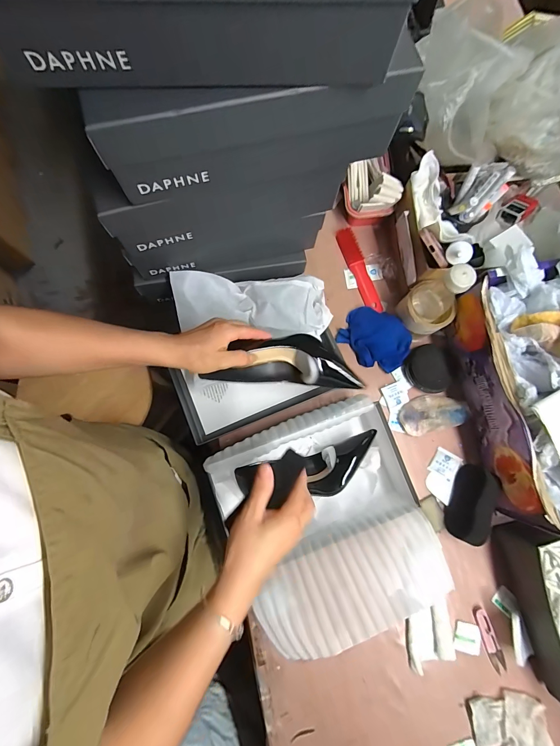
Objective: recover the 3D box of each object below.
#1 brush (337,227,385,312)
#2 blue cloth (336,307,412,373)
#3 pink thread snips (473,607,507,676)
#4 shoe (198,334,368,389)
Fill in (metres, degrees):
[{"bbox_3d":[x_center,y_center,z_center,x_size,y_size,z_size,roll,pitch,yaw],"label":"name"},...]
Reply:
[{"bbox_3d":[0.166,-0.212,0.662,0.034,0.018,0.187,-20,81,-5],"label":"brush"},{"bbox_3d":[0.187,-0.068,0.620,0.105,0.041,0.136,-43,83,-8],"label":"blue cloth"},{"bbox_3d":[0.362,0.461,0.544,0.026,0.013,0.113,-24,81,-5],"label":"pink thread snips"},{"bbox_3d":[0.010,-0.019,0.488,0.219,0.077,0.074,1,80,-3],"label":"shoe"}]

